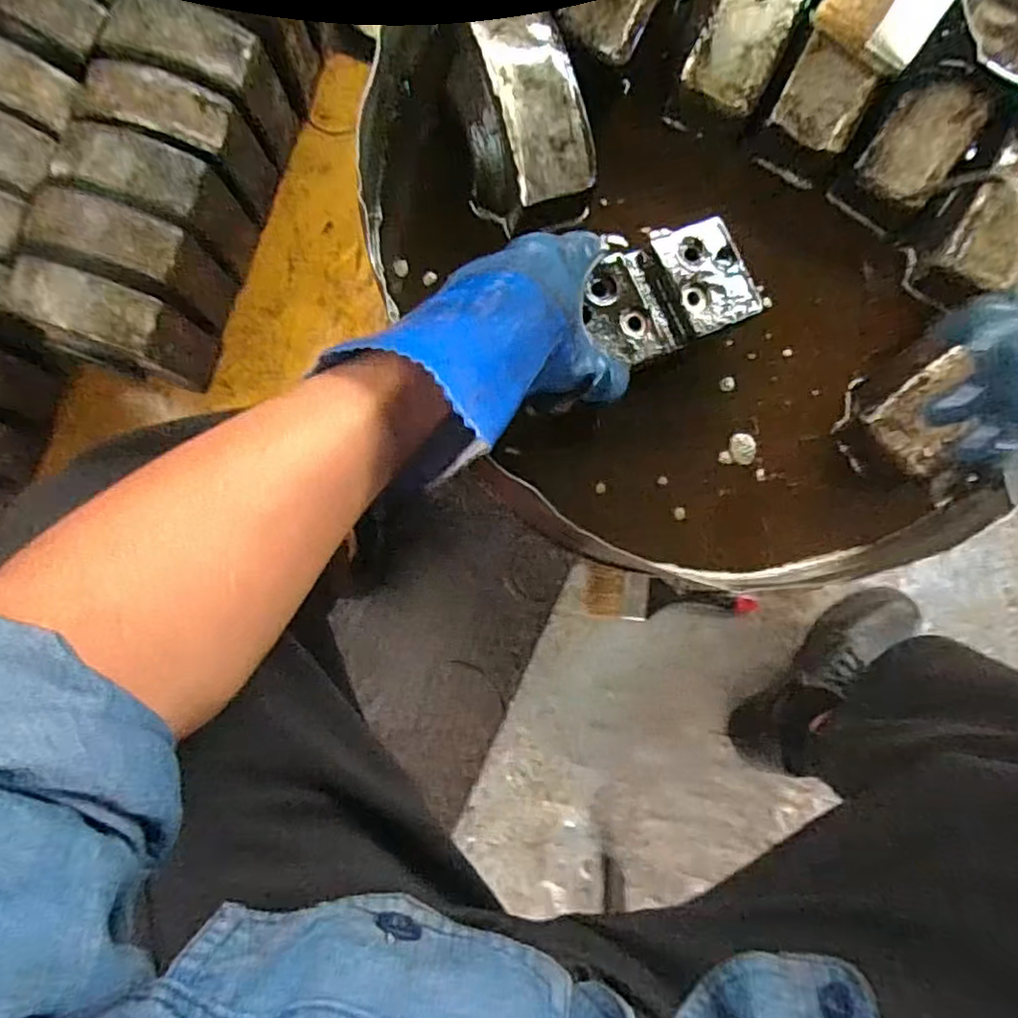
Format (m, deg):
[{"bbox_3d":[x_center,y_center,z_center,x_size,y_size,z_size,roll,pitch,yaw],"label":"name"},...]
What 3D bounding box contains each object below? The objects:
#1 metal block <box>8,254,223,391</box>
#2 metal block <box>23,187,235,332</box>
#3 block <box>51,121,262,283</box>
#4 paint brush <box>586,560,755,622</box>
[{"bbox_3d":[-0.447,-0.199,0.748,0.149,0.179,0.083,15,86,-1],"label":"metal block"},{"bbox_3d":[-0.421,-0.279,0.749,0.157,0.164,0.069,17,86,-1],"label":"metal block"},{"bbox_3d":[-0.401,-0.348,0.754,0.148,0.171,0.076,16,86,-1],"label":"block"},{"bbox_3d":[0.195,0.116,0.793,0.211,0.030,0.061,11,86,-1],"label":"paint brush"}]

